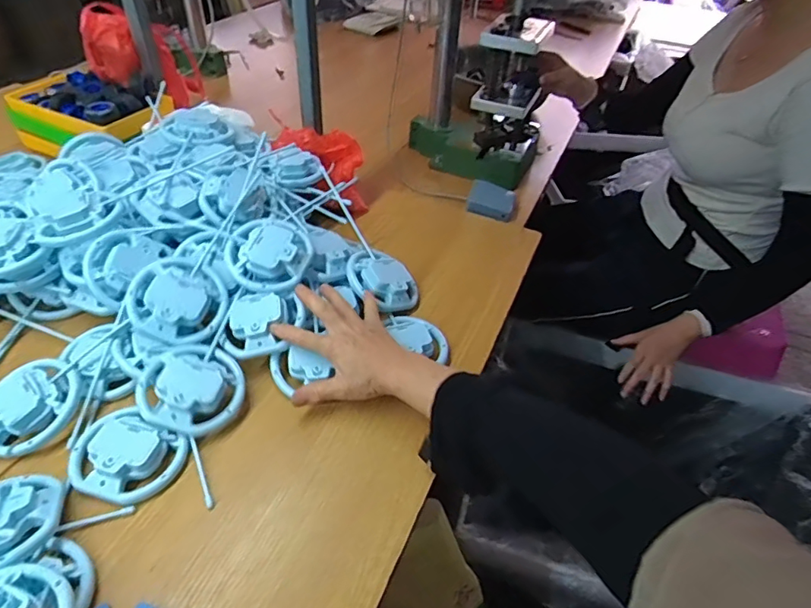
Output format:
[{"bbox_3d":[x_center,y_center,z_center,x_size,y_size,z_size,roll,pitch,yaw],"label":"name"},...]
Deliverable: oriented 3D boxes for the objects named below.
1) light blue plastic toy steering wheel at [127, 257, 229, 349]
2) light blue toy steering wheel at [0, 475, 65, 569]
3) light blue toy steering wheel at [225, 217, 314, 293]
[{"bbox_3d":[-0.257,-0.006,0.580,0.100,0.022,0.102,-19,77,-21],"label":"light blue plastic toy steering wheel"},{"bbox_3d":[-0.343,0.184,0.434,0.084,0.028,0.095,13,43,8],"label":"light blue toy steering wheel"},{"bbox_3d":[-0.164,-0.061,0.629,0.105,0.045,0.105,3,60,-6],"label":"light blue toy steering wheel"}]

